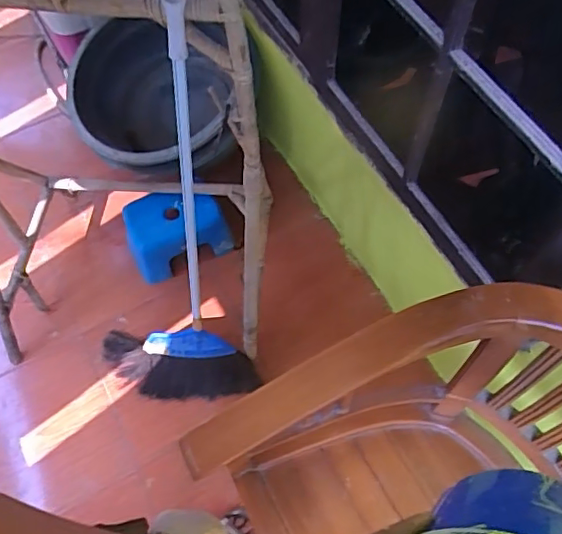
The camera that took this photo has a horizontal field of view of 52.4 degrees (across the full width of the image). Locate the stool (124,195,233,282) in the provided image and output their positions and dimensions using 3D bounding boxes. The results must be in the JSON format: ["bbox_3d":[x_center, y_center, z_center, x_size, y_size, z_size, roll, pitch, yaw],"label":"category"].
[{"bbox_3d":[-0.293,-0.105,1.598,0.273,0.147,0.216,-18,63,-8],"label":"stool"}]

